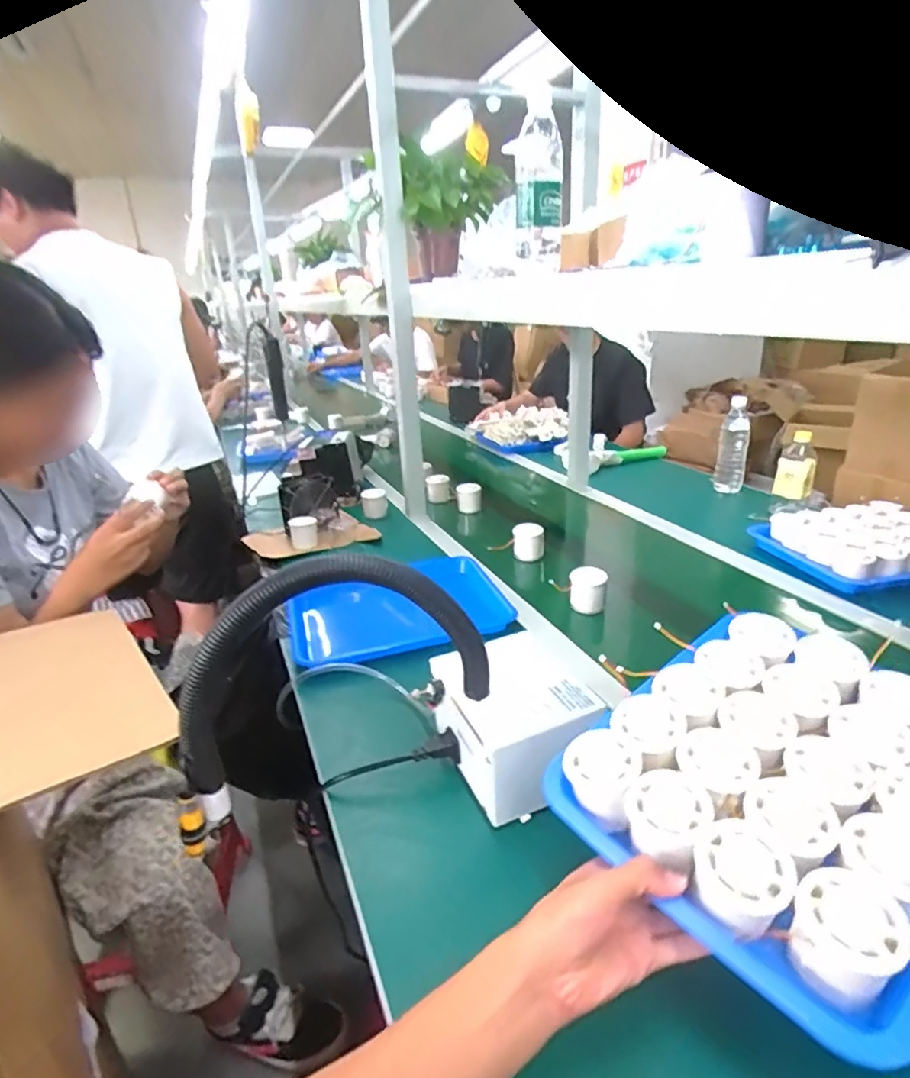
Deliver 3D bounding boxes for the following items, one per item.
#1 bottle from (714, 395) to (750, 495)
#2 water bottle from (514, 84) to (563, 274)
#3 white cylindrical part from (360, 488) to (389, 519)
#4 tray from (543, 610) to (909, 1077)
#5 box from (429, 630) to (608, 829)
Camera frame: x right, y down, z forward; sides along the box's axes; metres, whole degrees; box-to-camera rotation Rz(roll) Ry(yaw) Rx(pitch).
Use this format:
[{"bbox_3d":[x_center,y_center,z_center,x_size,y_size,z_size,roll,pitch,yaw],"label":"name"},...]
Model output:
[{"bbox_3d":[0.666,-0.225,1.414,0.062,0.219,0.058,6,24,22],"label":"bottle"},{"bbox_3d":[0.116,-0.486,0.808,0.062,0.210,0.062,-1,22,7],"label":"water bottle"},{"bbox_3d":[-0.187,-0.082,1.376,0.057,0.062,0.046,-8,23,-10],"label":"white cylindrical part"},{"bbox_3d":[0.267,0.185,0.464,0.286,0.084,0.243,-19,27,-33],"label":"tray"},{"bbox_3d":[0.061,0.195,0.641,0.128,0.101,0.161,-12,24,-20],"label":"box"}]

